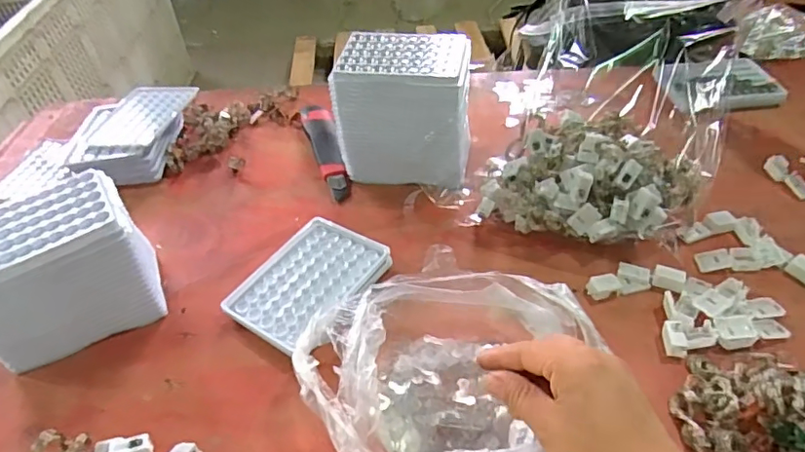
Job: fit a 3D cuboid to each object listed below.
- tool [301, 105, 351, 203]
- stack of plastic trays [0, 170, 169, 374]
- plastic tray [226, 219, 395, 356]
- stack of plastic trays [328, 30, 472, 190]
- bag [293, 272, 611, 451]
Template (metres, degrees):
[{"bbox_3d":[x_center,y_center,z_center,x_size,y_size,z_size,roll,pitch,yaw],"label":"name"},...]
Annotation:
[{"bbox_3d":[-0.092,-0.095,0.651,0.036,0.015,0.184,-13,42,-8],"label":"tool"},{"bbox_3d":[-0.289,0.037,0.466,0.128,0.106,0.092,-23,45,-18],"label":"stack of plastic trays"},{"bbox_3d":[-0.084,0.051,0.492,0.102,0.019,0.129,23,49,28],"label":"plastic tray"},{"bbox_3d":[0.006,-0.120,0.578,0.132,0.132,0.098,7,43,14],"label":"stack of plastic trays"},{"bbox_3d":[0.035,0.105,0.397,0.195,0.064,0.153,-24,45,-19],"label":"bag"}]

